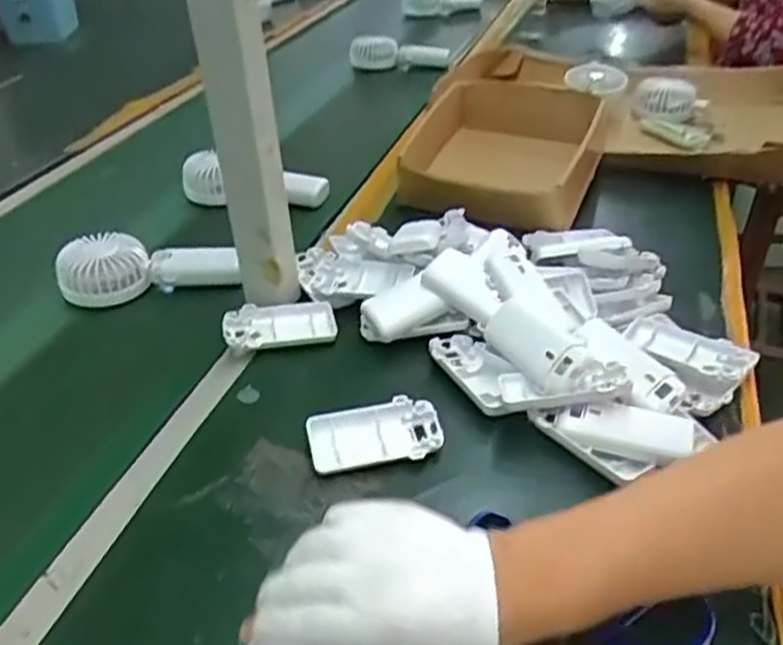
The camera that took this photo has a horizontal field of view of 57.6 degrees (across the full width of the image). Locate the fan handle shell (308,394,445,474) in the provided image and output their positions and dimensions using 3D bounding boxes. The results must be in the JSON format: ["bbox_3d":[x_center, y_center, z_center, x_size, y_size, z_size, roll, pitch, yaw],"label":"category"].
[{"bbox_3d":[-0.011,0.083,0.516,0.094,0.024,0.047,-10,35,-11],"label":"fan handle shell"}]

